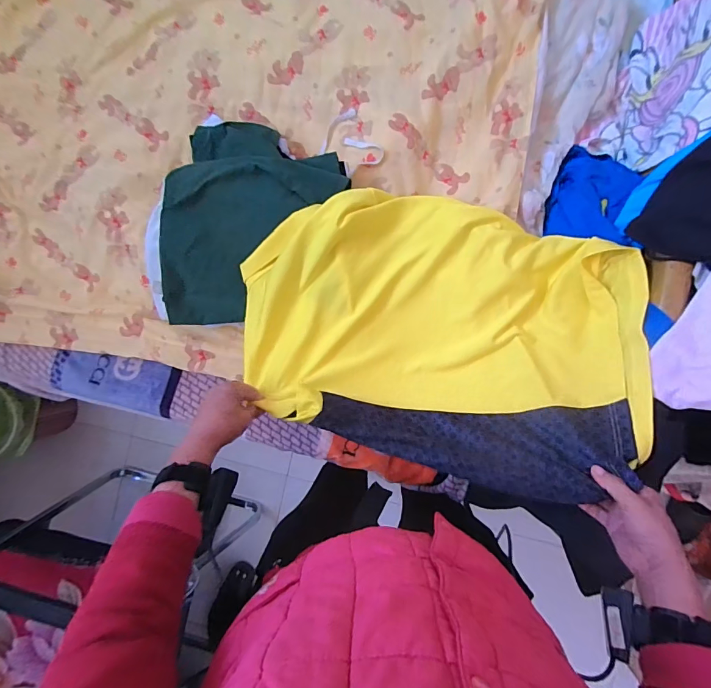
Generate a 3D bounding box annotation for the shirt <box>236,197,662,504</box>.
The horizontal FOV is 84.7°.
[{"bbox_3d":[0.122,-0.038,0.618,0.627,0.157,0.402,16,91,8],"label":"shirt"}]

